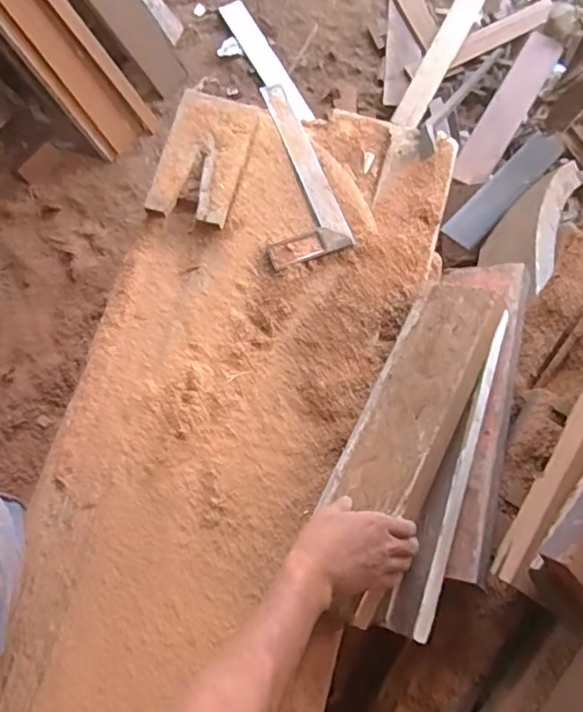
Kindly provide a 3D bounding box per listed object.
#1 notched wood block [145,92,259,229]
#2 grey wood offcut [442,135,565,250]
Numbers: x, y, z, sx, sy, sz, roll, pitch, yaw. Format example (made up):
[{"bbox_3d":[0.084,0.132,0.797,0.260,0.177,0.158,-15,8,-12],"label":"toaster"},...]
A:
[{"bbox_3d":[-0.128,-0.296,0.849,0.118,0.034,0.204,12,78,4],"label":"notched wood block"},{"bbox_3d":[0.524,-0.412,1.406,0.081,0.017,0.429,44,70,8],"label":"grey wood offcut"}]

